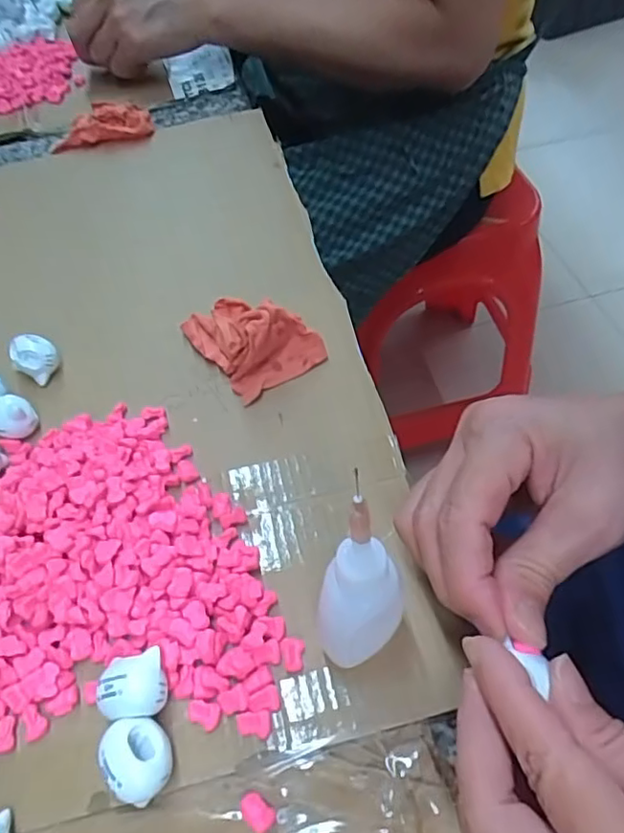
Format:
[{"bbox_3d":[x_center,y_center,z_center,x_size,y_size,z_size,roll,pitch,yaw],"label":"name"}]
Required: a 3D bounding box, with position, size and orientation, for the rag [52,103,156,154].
[{"bbox_3d":[-0.165,-0.230,0.478,0.075,0.028,0.039,-11,53,-4],"label":"rag"}]

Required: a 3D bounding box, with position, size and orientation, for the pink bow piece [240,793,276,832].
[{"bbox_3d":[-0.019,0.132,0.202,0.012,0.004,0.009,35,63,26],"label":"pink bow piece"}]

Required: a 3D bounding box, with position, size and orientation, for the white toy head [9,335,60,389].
[{"bbox_3d":[-0.147,-0.031,0.321,0.021,0.021,0.021,-2,53,3],"label":"white toy head"}]

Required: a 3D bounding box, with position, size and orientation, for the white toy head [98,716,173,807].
[{"bbox_3d":[-0.059,0.117,0.205,0.025,0.021,0.022,33,62,25],"label":"white toy head"}]

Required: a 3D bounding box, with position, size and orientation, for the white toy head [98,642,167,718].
[{"bbox_3d":[-0.063,0.096,0.215,0.023,0.019,0.021,-12,53,-4],"label":"white toy head"}]

